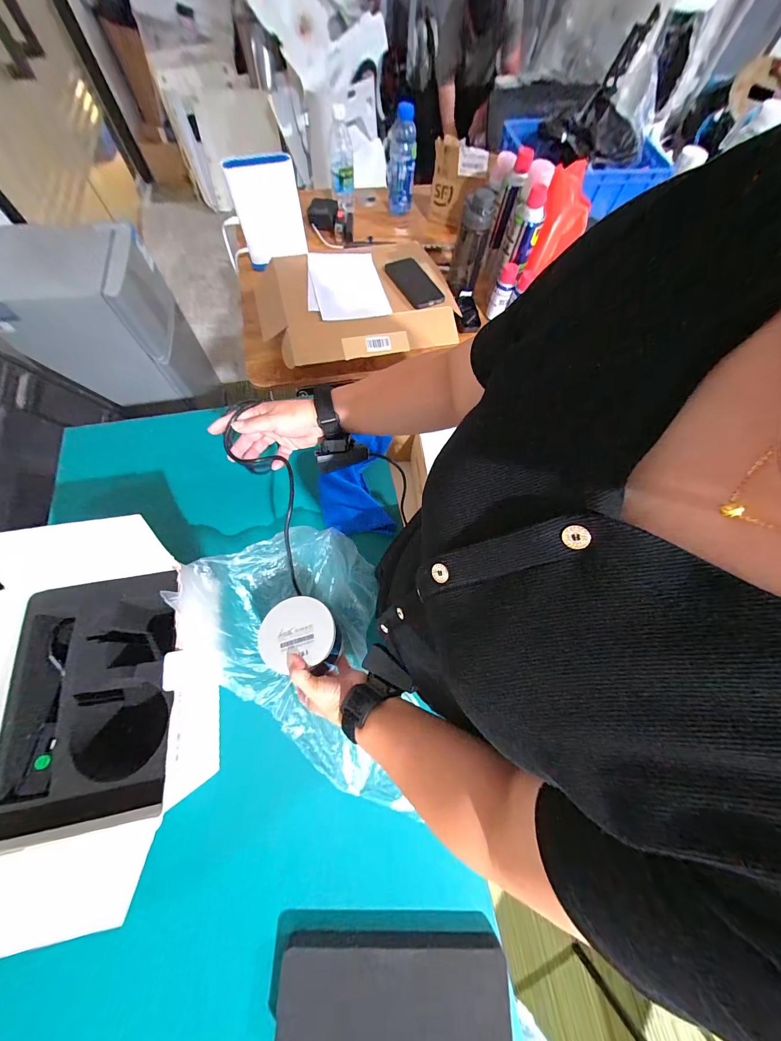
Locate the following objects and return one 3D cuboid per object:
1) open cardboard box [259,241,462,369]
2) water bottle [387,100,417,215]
[{"bbox_3d":[-0.065,-0.501,0.745,0.437,0.093,0.320,-14,70,-8],"label":"open cardboard box"},{"bbox_3d":[0.030,-0.924,0.854,0.067,0.191,0.054,3,69,-1],"label":"water bottle"}]

